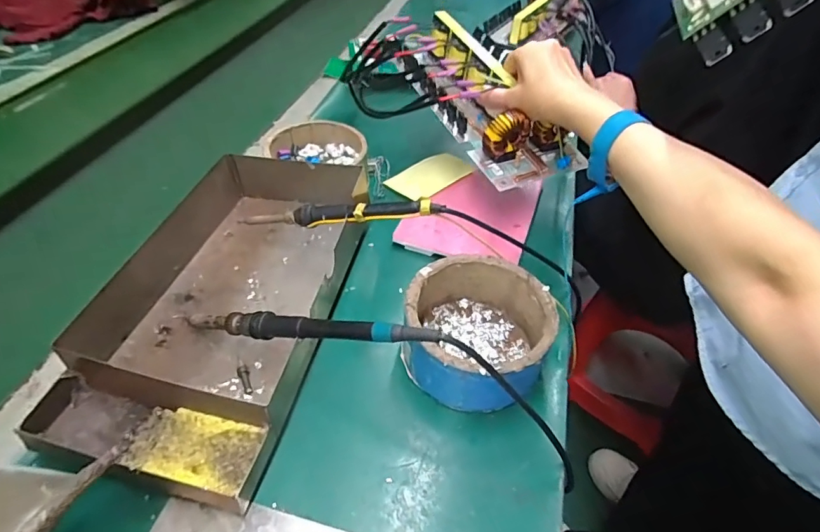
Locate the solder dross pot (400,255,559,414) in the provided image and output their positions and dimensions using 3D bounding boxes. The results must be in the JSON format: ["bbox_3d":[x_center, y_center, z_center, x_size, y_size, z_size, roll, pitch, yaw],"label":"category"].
[{"bbox_3d":[0.057,0.055,0.404,0.117,0.061,0.119,1,46,-1],"label":"solder dross pot"}]

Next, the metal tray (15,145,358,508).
[{"bbox_3d":[-0.156,0.015,0.429,0.178,0.062,0.349,8,47,6],"label":"metal tray"}]

